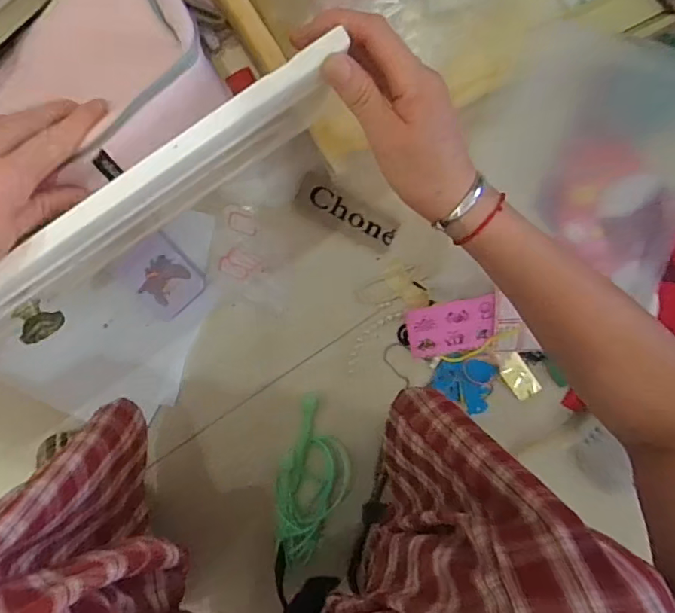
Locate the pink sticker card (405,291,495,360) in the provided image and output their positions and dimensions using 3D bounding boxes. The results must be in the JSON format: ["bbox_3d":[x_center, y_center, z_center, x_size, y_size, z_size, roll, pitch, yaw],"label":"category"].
[{"bbox_3d":[0.132,0.027,0.597,0.098,0.008,0.067,-11,112,9],"label":"pink sticker card"}]

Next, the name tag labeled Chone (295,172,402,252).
[{"bbox_3d":[0.011,-0.101,0.575,0.120,0.005,0.043,28,103,-11],"label":"name tag labeled Chone"}]

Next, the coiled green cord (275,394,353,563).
[{"bbox_3d":[-0.030,0.206,0.606,0.087,0.047,0.204,9,97,-6],"label":"coiled green cord"}]

